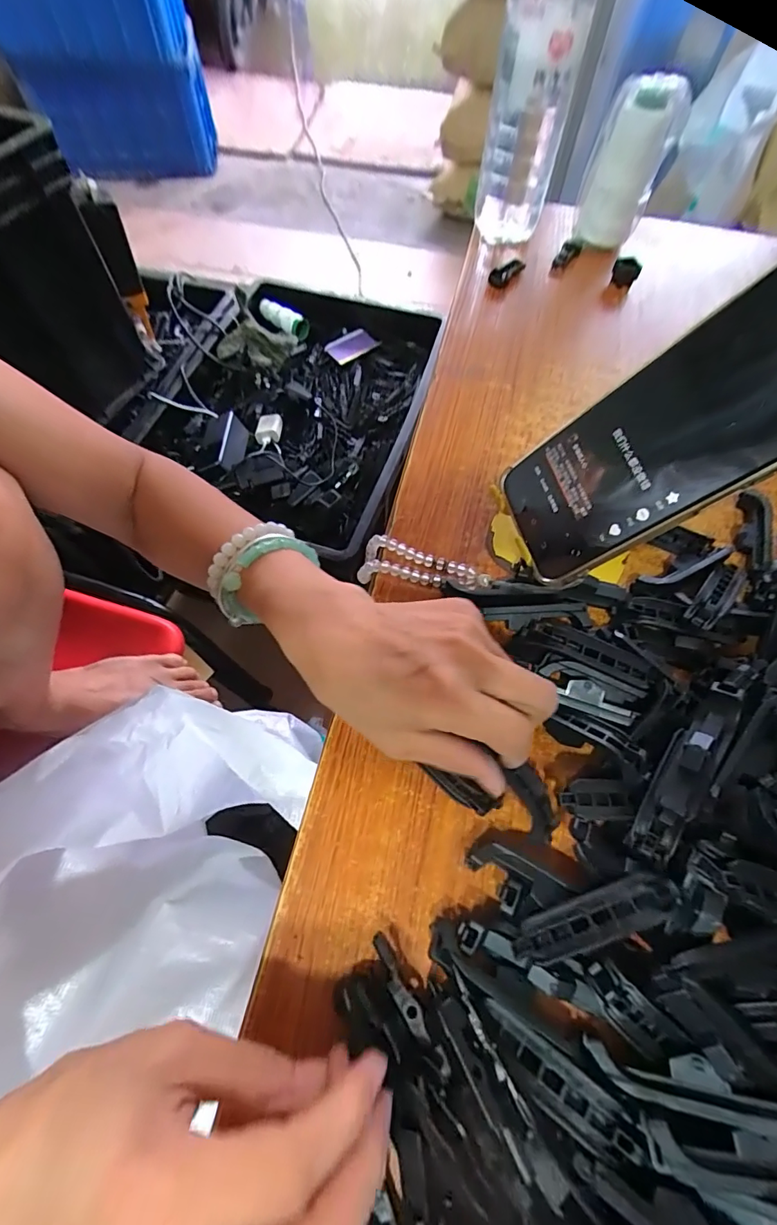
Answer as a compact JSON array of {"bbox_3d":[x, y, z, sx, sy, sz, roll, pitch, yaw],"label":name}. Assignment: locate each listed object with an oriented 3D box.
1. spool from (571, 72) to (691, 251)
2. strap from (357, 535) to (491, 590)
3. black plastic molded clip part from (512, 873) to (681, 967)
[{"bbox_3d":[0.228,-0.429,0.446,0.071,0.116,0.060,20,64,8],"label":"spool"},{"bbox_3d":[0.023,-0.032,0.304,0.082,0.012,0.034,10,63,3],"label":"strap"},{"bbox_3d":[0.088,0.132,0.199,0.070,0.008,0.018,-25,65,5],"label":"black plastic molded clip part"}]

